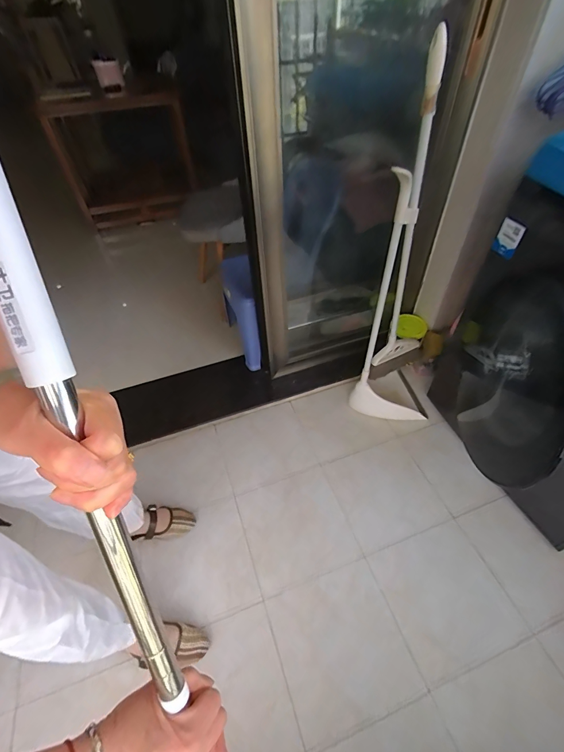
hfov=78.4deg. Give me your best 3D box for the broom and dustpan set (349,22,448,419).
[{"bbox_3d":[0.384,-0.241,0.973,0.261,0.982,0.232,8,51,9],"label":"broom and dustpan set"}]

